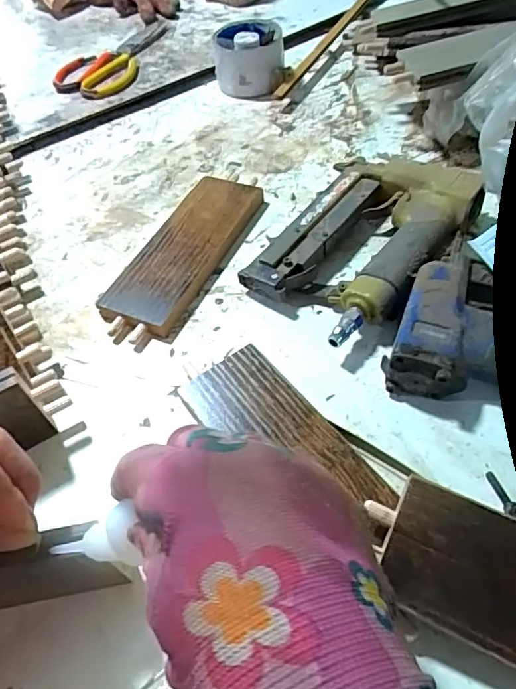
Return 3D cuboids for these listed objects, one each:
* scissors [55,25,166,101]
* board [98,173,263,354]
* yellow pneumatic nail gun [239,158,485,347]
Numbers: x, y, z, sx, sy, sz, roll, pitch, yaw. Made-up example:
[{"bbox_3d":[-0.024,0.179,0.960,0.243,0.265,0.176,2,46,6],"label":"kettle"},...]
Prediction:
[{"bbox_3d":[-0.201,-0.374,0.669,0.110,0.019,0.184,5,53,10],"label":"scissors"},{"bbox_3d":[-0.065,-0.082,0.442,0.069,0.018,0.201,17,56,18],"label":"board"},{"bbox_3d":[0.083,-0.086,0.413,0.124,0.042,0.193,30,61,25],"label":"yellow pneumatic nail gun"}]

